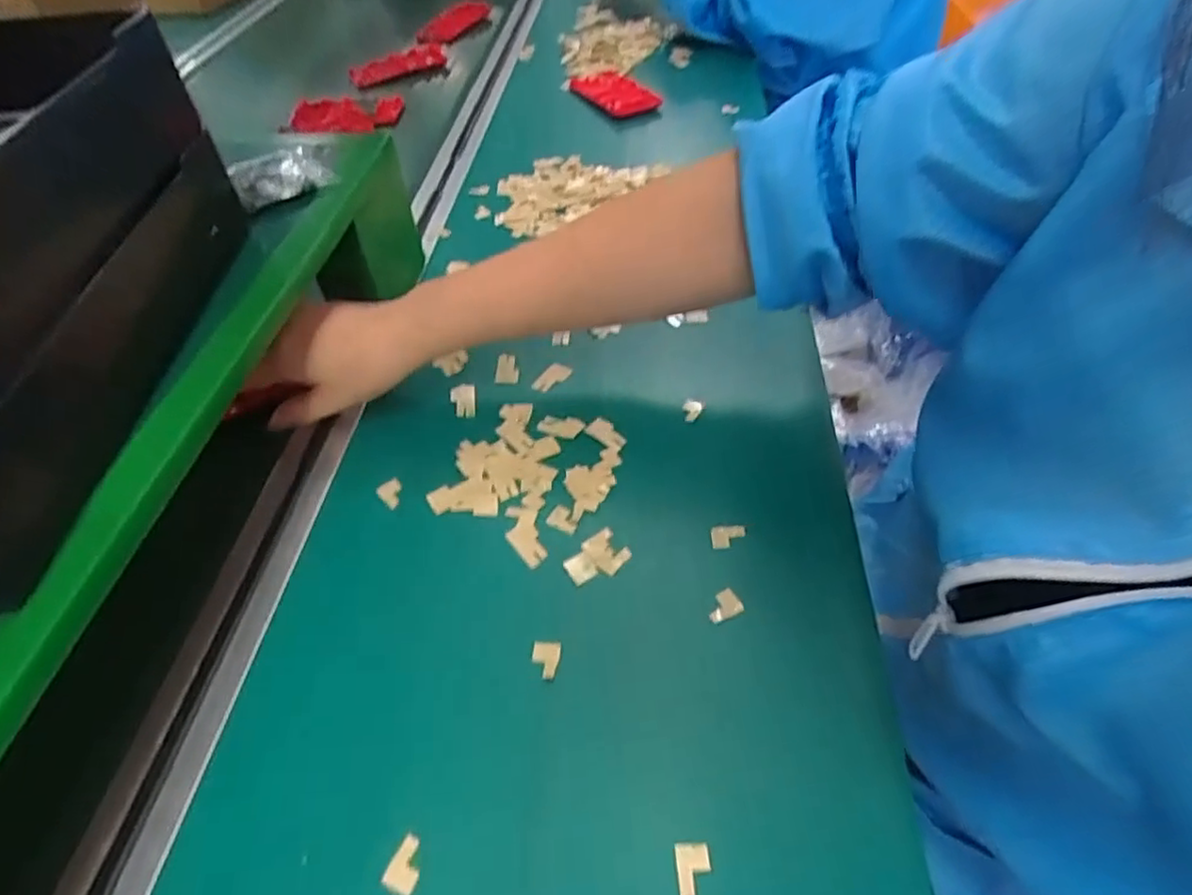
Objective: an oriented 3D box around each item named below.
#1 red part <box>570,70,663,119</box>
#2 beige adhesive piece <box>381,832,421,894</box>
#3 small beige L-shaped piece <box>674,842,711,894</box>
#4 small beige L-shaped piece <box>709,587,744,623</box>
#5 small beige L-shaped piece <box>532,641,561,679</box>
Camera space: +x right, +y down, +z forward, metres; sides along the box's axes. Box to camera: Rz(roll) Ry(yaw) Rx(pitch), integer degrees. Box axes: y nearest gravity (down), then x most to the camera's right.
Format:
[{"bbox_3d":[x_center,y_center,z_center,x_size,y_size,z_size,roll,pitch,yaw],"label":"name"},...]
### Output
[{"bbox_3d":[0.023,-0.406,0.751,0.058,0.015,0.131,-22,50,-14],"label":"red part"},{"bbox_3d":[-0.075,0.166,0.263,0.013,0.004,0.019,16,52,18],"label":"beige adhesive piece"},{"bbox_3d":[0.038,0.165,0.259,0.013,0.004,0.019,-6,48,0],"label":"small beige L-shaped piece"},{"bbox_3d":[0.064,0.079,0.333,0.018,0.004,0.015,-23,48,-7],"label":"small beige L-shaped piece"},{"bbox_3d":[-0.024,0.102,0.317,0.013,0.004,0.018,-2,48,3],"label":"small beige L-shaped piece"}]

